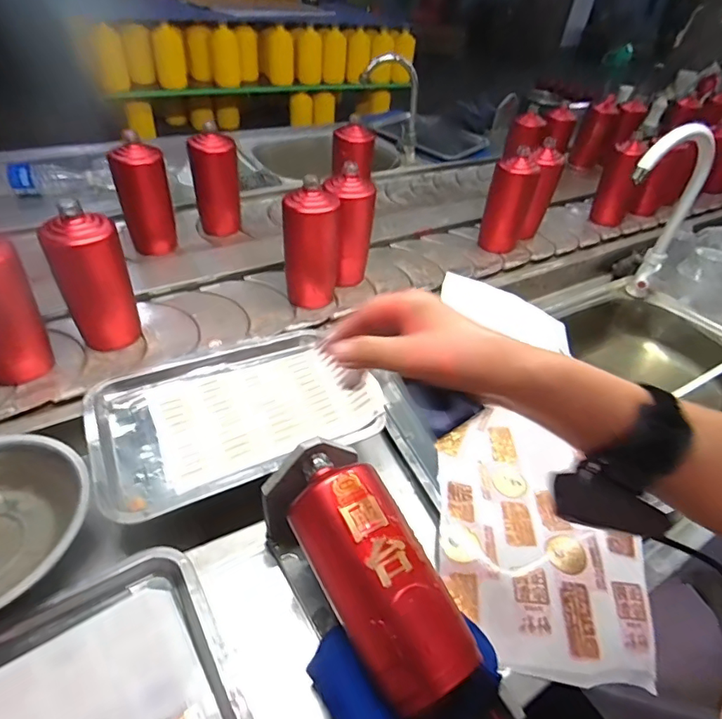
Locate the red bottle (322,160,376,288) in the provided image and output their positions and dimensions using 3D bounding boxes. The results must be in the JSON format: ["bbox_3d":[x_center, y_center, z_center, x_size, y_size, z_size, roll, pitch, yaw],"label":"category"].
[{"bbox_3d":[-0.019,-0.213,0.784,0.079,0.184,0.061,-16,47,-22],"label":"red bottle"}]

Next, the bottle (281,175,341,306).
[{"bbox_3d":[-0.077,-0.176,0.746,0.085,0.192,0.073,2,43,-4],"label":"bottle"}]

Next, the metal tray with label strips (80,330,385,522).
[{"bbox_3d":[-0.143,0.051,0.544,0.301,0.033,0.205,-17,47,-23],"label":"metal tray with label strips"}]

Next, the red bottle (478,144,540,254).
[{"bbox_3d":[0.293,-0.309,0.933,0.080,0.178,0.073,19,44,14],"label":"red bottle"}]

